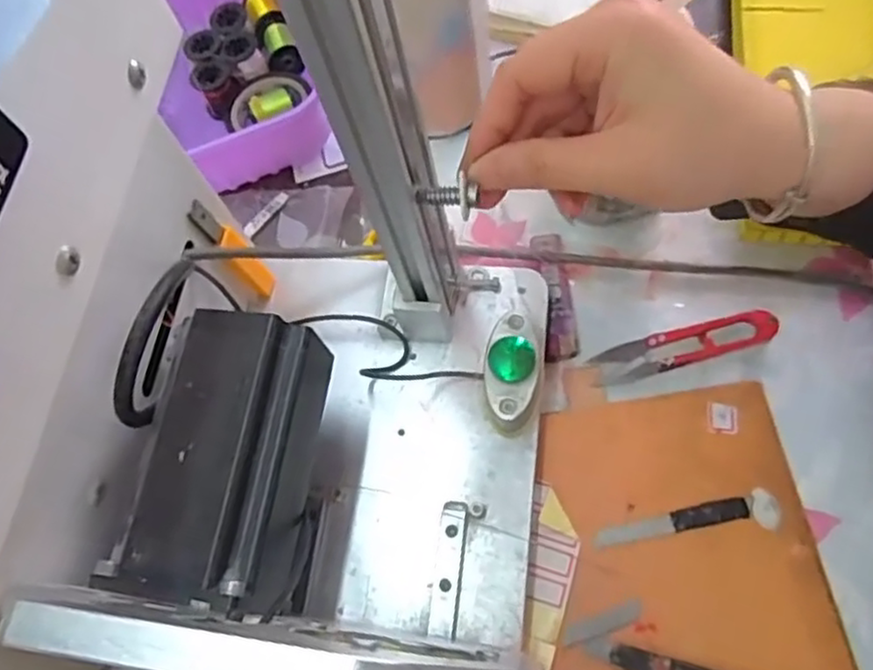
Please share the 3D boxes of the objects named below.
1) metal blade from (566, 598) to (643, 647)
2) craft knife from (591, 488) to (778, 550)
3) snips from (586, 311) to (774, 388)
[{"bbox_3d":[0.081,0.139,0.330,0.041,0.004,0.009,-22,66,-2],"label":"metal blade"},{"bbox_3d":[0.125,0.093,0.342,0.090,0.006,0.017,-11,66,3],"label":"craft knife"},{"bbox_3d":[0.135,0.005,0.374,0.098,0.015,0.021,-15,66,1],"label":"snips"}]

